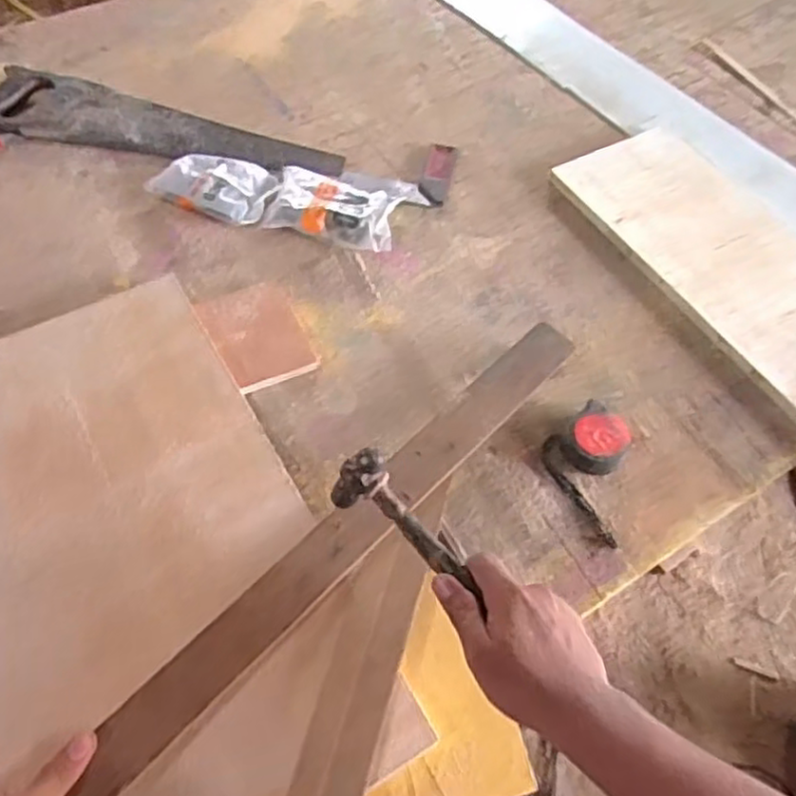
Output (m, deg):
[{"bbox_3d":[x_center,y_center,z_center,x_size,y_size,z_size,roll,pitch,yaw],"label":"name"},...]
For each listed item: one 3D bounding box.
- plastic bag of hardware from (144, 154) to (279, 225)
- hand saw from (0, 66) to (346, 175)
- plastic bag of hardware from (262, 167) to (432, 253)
[{"bbox_3d":[-0.244,-0.288,0.951,0.166,0.030,0.099,22,56,12],"label":"plastic bag of hardware"},{"bbox_3d":[-0.332,-0.379,1.004,0.514,0.022,0.111,13,57,4],"label":"hand saw"},{"bbox_3d":[-0.067,-0.258,0.943,0.184,0.026,0.123,10,54,3],"label":"plastic bag of hardware"}]

